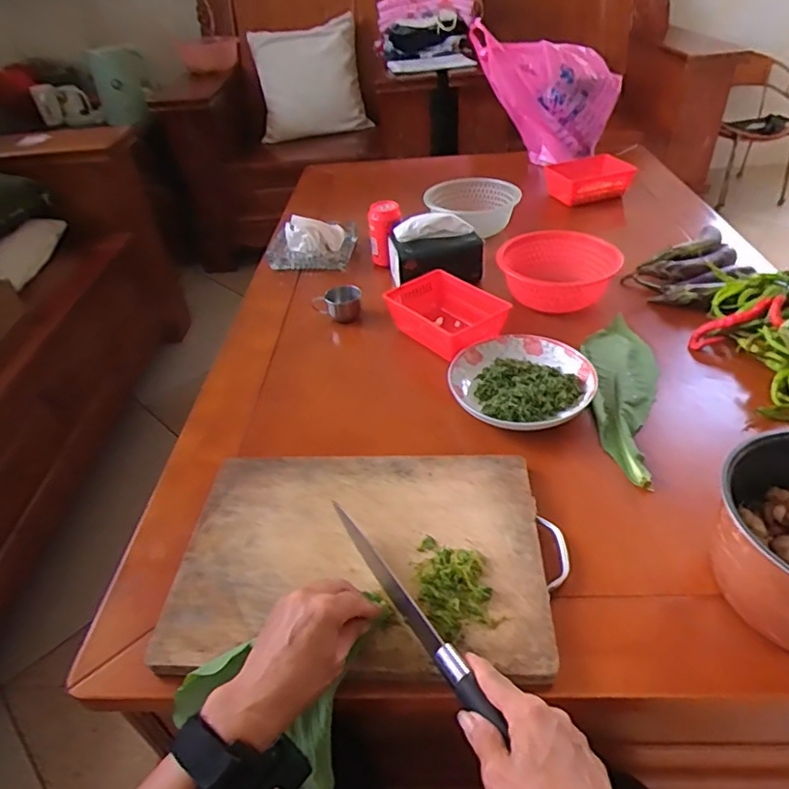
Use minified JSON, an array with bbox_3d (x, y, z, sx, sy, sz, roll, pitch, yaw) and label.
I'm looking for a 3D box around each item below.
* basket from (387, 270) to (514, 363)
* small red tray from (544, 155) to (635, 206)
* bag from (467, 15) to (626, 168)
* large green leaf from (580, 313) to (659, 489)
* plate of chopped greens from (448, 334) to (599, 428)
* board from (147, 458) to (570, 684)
[{"bbox_3d":[0.083,-0.109,0.812,0.130,0.057,0.152,-30,45,-27],"label":"basket"},{"bbox_3d":[0.386,-0.429,1.154,0.163,0.056,0.086,-14,40,-10],"label":"small red tray"},{"bbox_3d":[0.325,-0.651,1.261,0.300,0.226,0.132,14,43,22],"label":"bag"},{"bbox_3d":[0.282,-0.004,0.693,0.082,0.014,0.284,3,41,8],"label":"large green leaf"},{"bbox_3d":[0.156,-0.017,0.696,0.154,0.030,0.149,-2,40,2],"label":"plate of chopped greens"},{"bbox_3d":[-0.026,0.140,0.522,0.323,0.018,0.222,-1,40,4],"label":"board"}]

